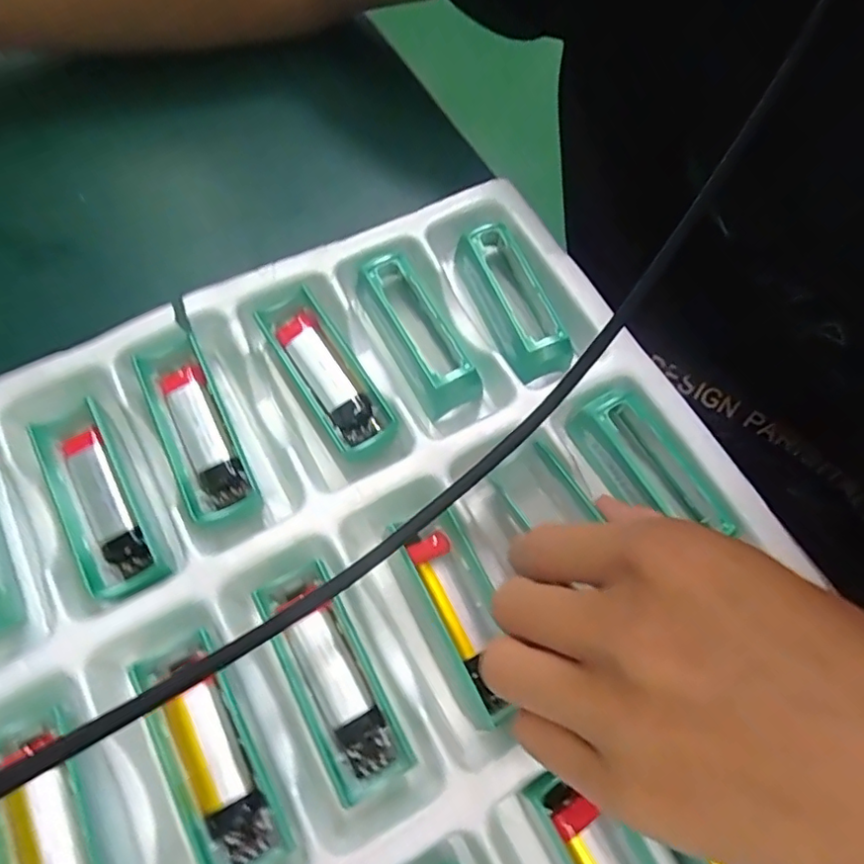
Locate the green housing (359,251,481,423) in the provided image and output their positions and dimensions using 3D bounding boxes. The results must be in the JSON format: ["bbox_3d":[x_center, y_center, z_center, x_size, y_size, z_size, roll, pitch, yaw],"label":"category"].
[{"bbox_3d":[-0.006,-0.046,0.267,0.028,0.024,0.075,-25,71,-12],"label":"green housing"}]

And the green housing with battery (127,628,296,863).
[{"bbox_3d":[-0.078,0.112,0.202,0.027,0.017,0.080,-29,72,-14],"label":"green housing with battery"}]

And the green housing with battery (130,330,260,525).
[{"bbox_3d":[-0.100,-0.002,0.244,0.026,0.016,0.077,-23,70,-11],"label":"green housing with battery"}]

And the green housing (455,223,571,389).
[{"bbox_3d":[0.037,-0.061,0.274,0.028,0.024,0.075,-22,70,-11],"label":"green housing"}]

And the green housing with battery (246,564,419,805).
[{"bbox_3d":[-0.037,0.088,0.212,0.028,0.018,0.079,-26,71,-13],"label":"green housing with battery"}]

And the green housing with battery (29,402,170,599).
[{"bbox_3d":[-0.132,0.027,0.232,0.027,0.014,0.081,-28,71,-13],"label":"green housing with battery"}]

